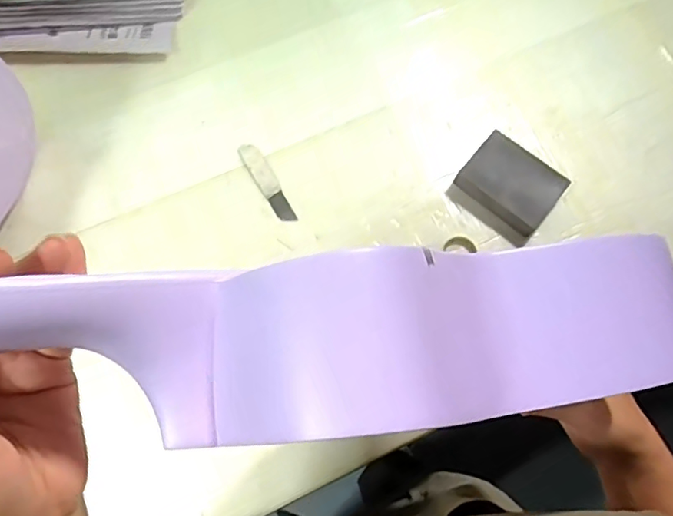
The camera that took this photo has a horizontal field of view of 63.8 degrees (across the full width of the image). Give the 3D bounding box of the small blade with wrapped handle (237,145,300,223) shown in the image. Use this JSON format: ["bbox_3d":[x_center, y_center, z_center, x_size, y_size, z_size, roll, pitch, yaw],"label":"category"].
[{"bbox_3d":[-0.073,-0.080,0.572,0.022,0.006,0.100,-30,73,-9],"label":"small blade with wrapped handle"}]

